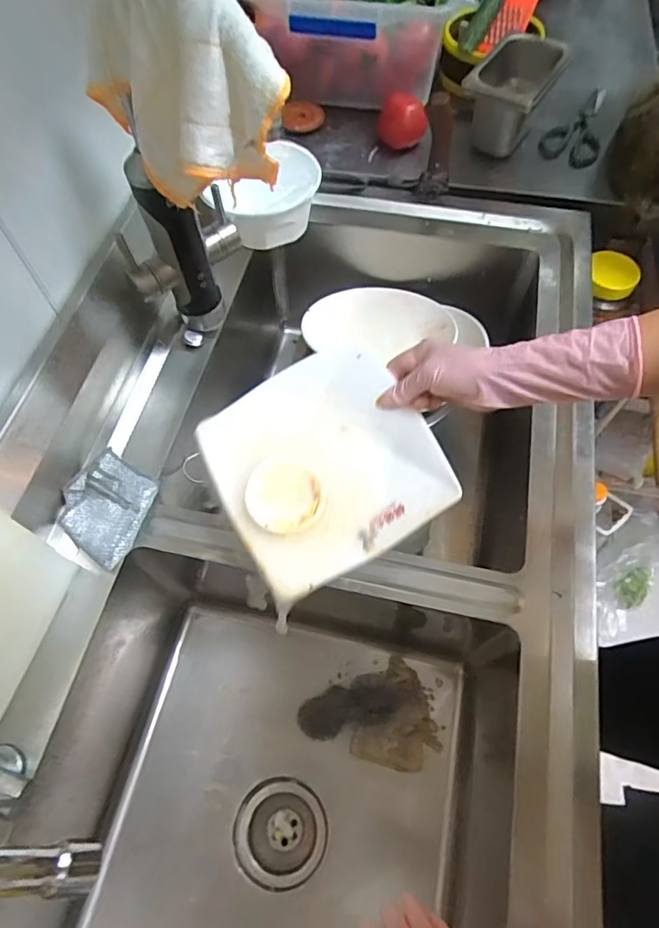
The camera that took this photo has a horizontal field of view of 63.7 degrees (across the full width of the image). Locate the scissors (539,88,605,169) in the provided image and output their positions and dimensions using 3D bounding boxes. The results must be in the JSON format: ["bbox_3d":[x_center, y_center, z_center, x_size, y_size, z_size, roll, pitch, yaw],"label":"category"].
[{"bbox_3d":[0.407,-0.565,0.871,0.087,0.019,0.223,19,64,10],"label":"scissors"}]

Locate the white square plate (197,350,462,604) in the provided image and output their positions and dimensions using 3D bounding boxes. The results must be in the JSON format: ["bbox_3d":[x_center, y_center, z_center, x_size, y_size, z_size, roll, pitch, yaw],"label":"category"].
[{"bbox_3d":[-0.007,-0.002,0.507,0.196,0.020,0.199,-29,73,-2],"label":"white square plate"}]

